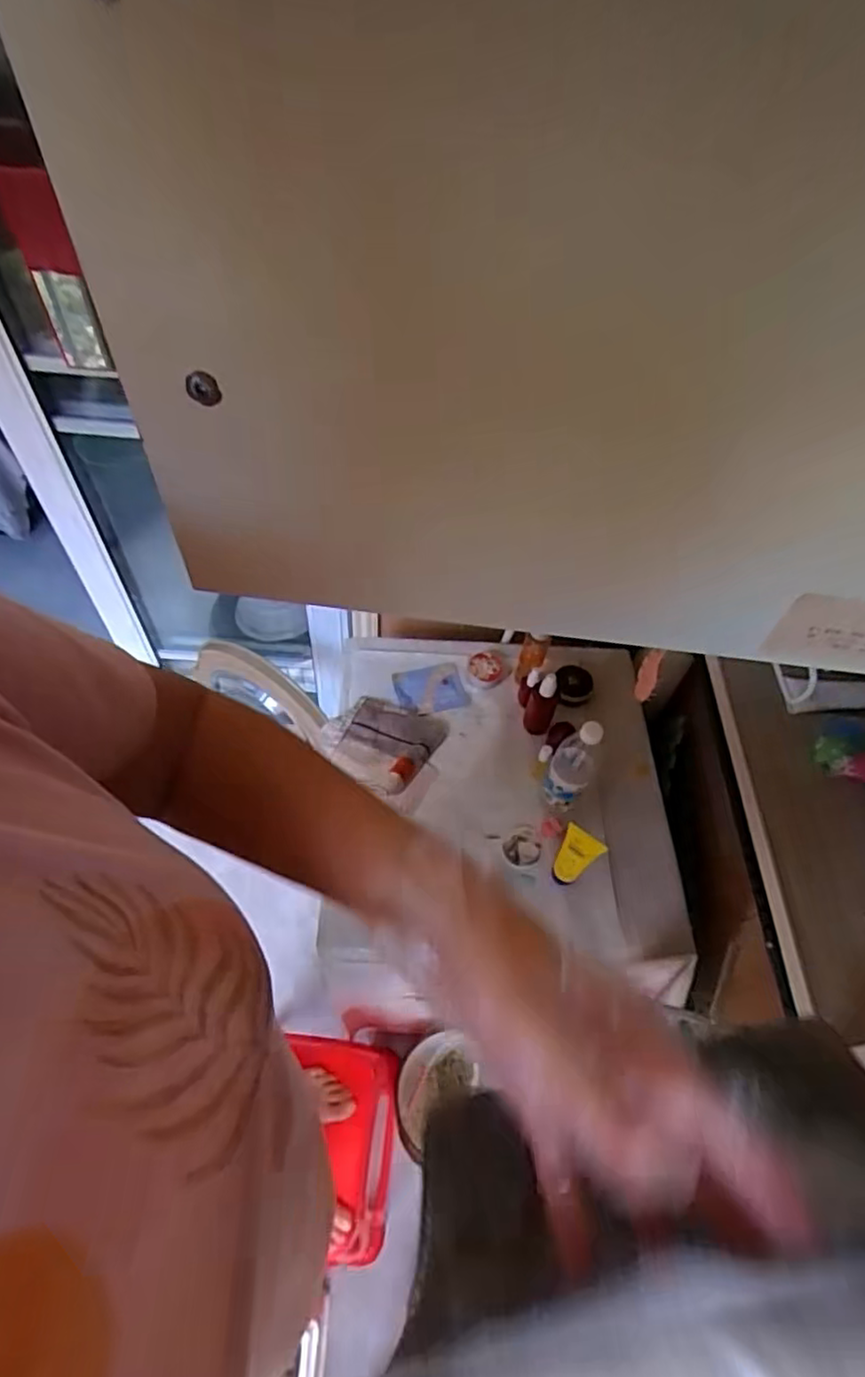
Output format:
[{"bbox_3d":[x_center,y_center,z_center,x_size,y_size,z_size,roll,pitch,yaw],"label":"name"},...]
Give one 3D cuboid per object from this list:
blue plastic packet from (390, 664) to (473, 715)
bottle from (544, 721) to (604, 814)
[{"bbox_3d":[-0.003,0.001,1.214,0.129,0.016,0.101,-13,57,-14],"label":"blue plastic packet"},{"bbox_3d":[0.220,0.121,1.001,0.063,0.186,0.068,2,55,-3],"label":"bottle"}]

